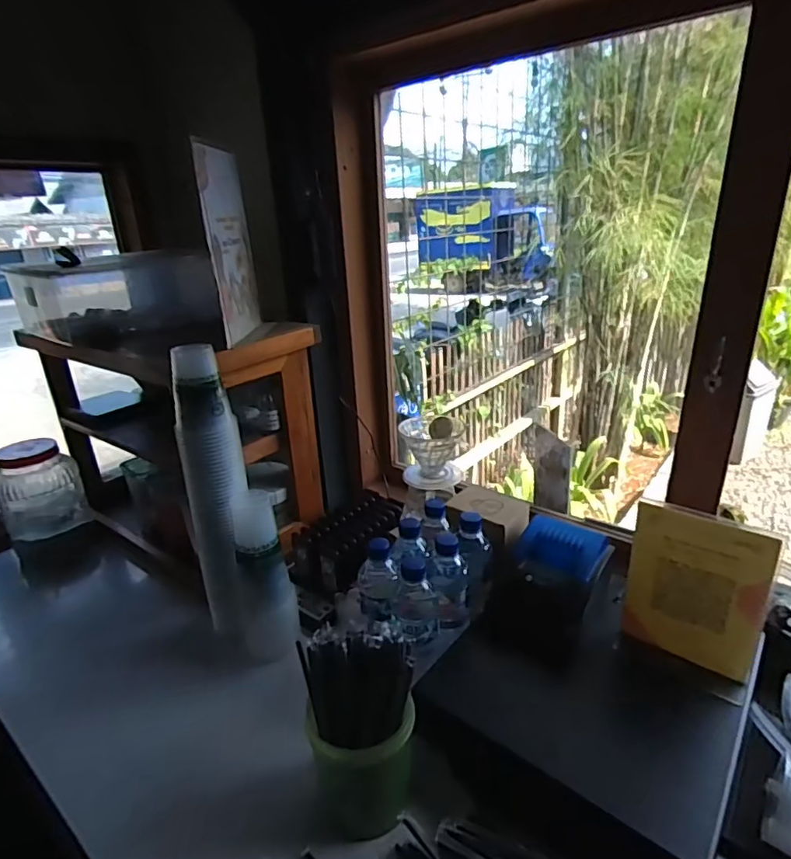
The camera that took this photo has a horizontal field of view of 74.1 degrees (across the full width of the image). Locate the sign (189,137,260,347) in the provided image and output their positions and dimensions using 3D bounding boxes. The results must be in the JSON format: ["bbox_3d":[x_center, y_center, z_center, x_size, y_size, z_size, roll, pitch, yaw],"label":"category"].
[{"bbox_3d":[-0.266,-0.297,0.856,0.009,0.288,0.189,-1,22,3],"label":"sign"}]

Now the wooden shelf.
[{"bbox_3d":[-0.430,0.005,1.069,0.565,0.418,0.254,7,25,23],"label":"wooden shelf"}]

